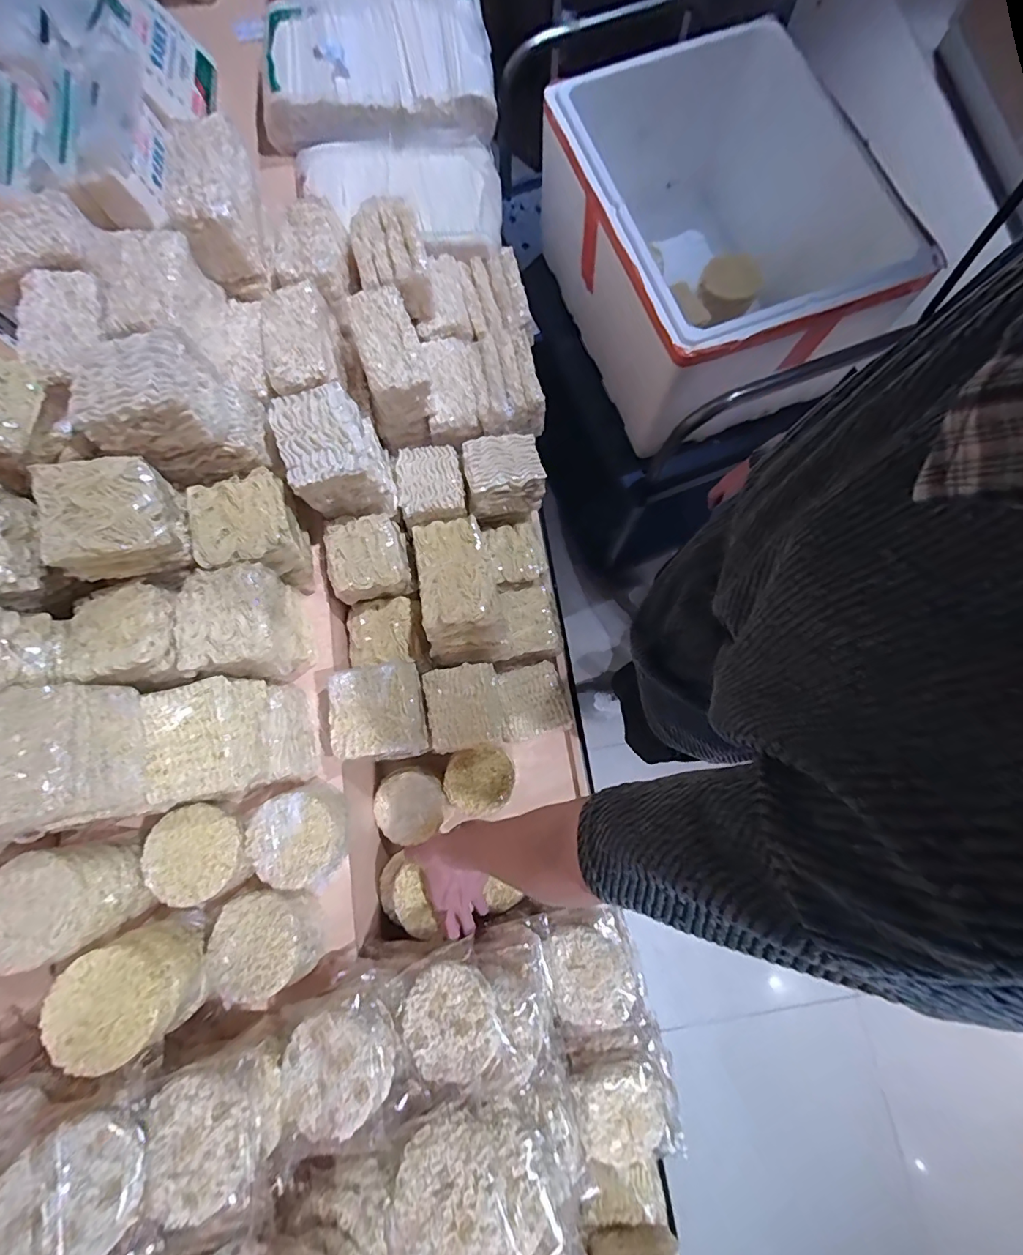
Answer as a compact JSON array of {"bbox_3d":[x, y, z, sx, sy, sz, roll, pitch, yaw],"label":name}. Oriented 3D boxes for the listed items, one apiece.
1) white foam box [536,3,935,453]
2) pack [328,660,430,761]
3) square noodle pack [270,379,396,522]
[{"bbox_3d":[0.378,-0.717,0.929,0.498,0.303,0.622,-24,79,-4],"label":"white foam box"},{"bbox_3d":[-0.184,0.116,0.681,0.116,0.052,0.127,-6,78,0],"label":"pack"},{"bbox_3d":[-0.250,-0.241,0.714,0.111,0.160,0.123,-19,78,-3],"label":"square noodle pack"}]

